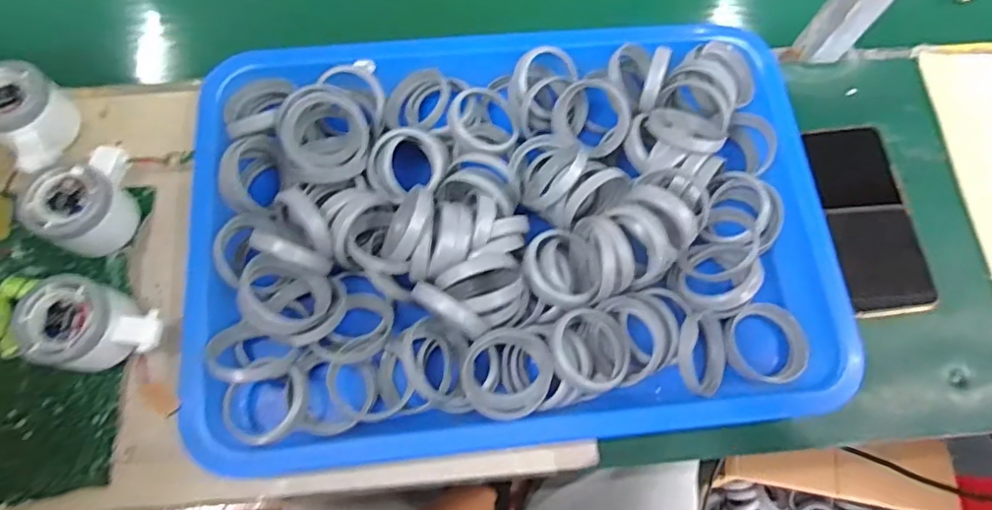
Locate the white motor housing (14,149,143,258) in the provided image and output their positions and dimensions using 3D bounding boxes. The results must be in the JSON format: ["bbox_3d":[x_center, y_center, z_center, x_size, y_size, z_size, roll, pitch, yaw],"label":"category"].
[{"bbox_3d":[-0.309,-0.043,0.439,0.058,0.053,0.081,25,71,7],"label":"white motor housing"}]

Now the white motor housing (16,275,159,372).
[{"bbox_3d":[-0.281,0.052,0.404,0.080,0.056,0.061,20,71,5],"label":"white motor housing"}]

